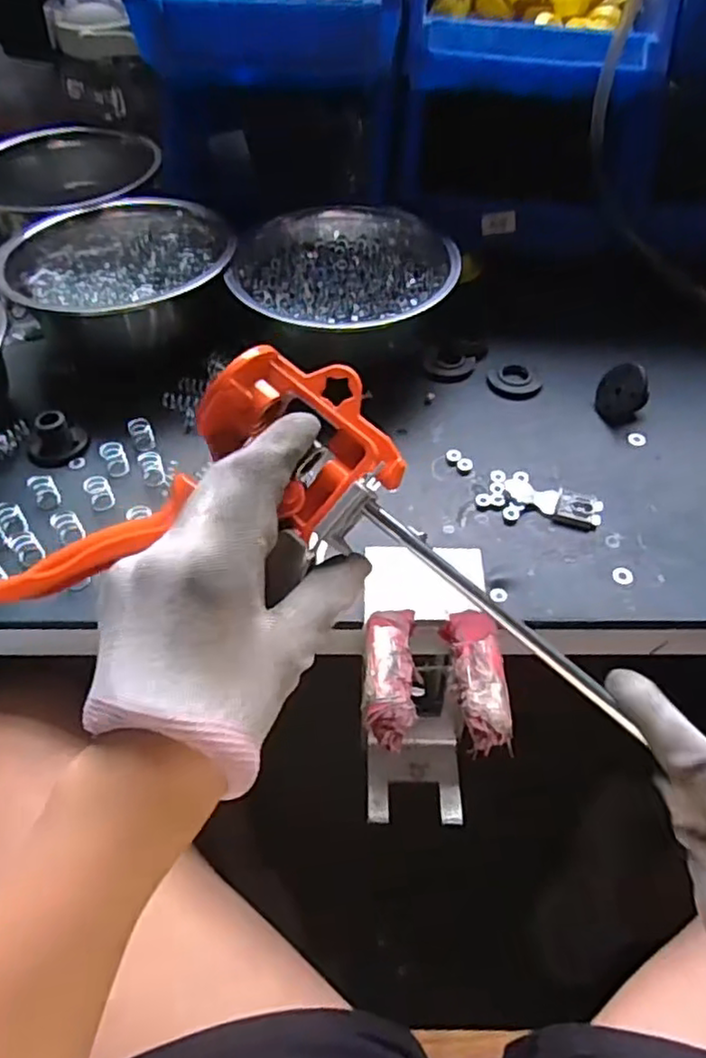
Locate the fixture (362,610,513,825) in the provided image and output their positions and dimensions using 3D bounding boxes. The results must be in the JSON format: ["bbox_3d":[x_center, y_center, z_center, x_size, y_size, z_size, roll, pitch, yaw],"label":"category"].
[{"bbox_3d":[0.045,0.121,0.406,0.075,0.157,0.080,1,52,1],"label":"fixture"}]

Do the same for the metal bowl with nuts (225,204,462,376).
[{"bbox_3d":[-0.007,-0.203,0.542,0.177,0.074,0.147,-8,53,-6],"label":"metal bowl with nuts"}]

